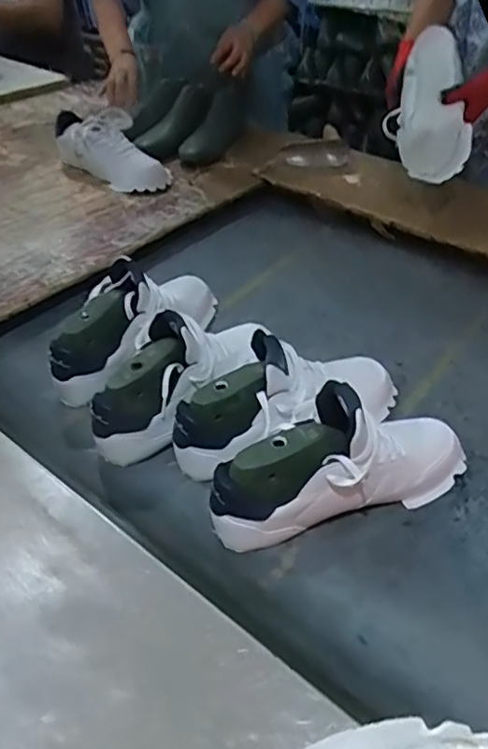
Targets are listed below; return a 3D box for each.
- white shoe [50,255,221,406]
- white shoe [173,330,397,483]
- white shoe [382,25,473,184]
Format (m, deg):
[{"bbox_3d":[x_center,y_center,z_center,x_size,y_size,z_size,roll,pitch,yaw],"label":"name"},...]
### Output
[{"bbox_3d":[-0.142,-0.084,0.796,0.098,0.125,0.270,23,45,20],"label":"white shoe"},{"bbox_3d":[0.054,0.019,0.677,0.291,0.118,0.086,-19,47,-24],"label":"white shoe"},{"bbox_3d":[0.314,-0.454,1.040,0.110,0.246,0.107,-1,-2,-7],"label":"white shoe"}]

